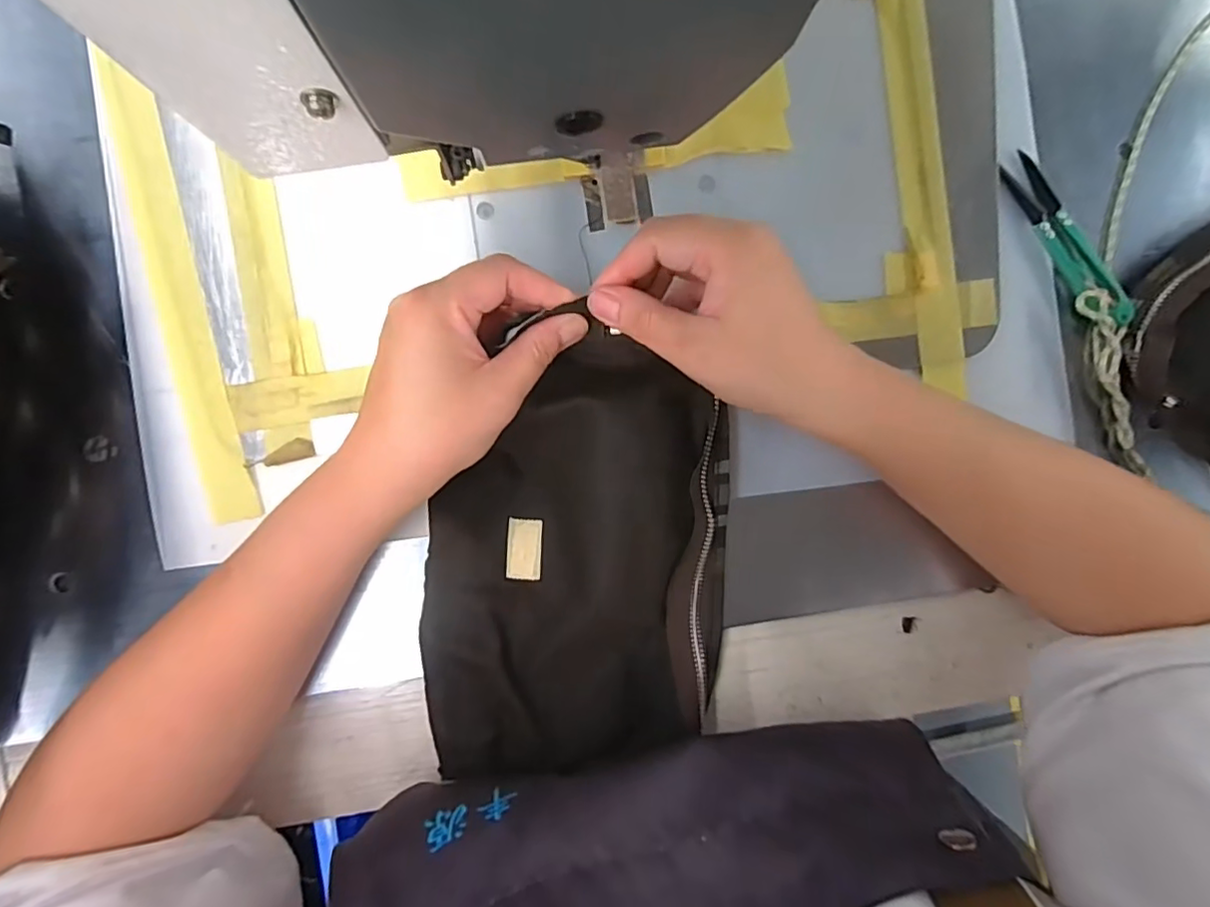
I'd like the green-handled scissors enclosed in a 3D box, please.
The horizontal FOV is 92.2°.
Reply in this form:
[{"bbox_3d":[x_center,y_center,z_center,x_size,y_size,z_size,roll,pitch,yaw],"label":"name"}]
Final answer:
[{"bbox_3d":[0.249,-0.114,0.311,0.030,0.012,0.102,-30,91,-2],"label":"green-handled scissors"}]

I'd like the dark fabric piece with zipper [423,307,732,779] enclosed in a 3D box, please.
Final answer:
[{"bbox_3d":[-0.013,0.056,0.287,0.147,0.041,0.218,0,90,-3],"label":"dark fabric piece with zipper"}]

